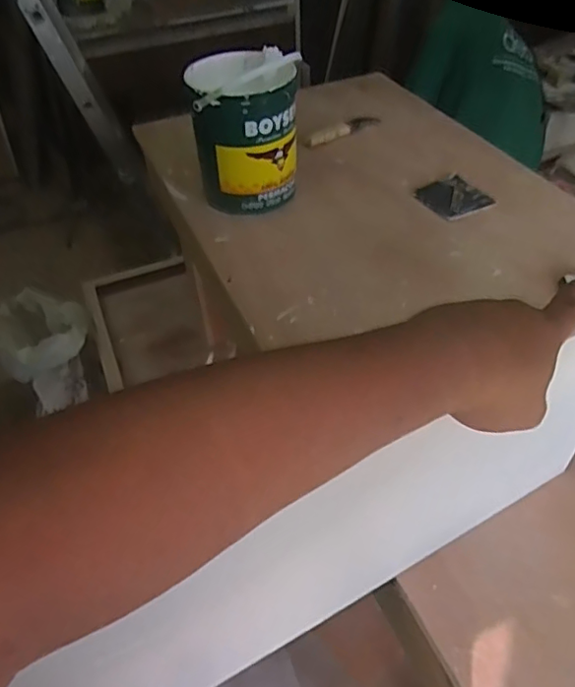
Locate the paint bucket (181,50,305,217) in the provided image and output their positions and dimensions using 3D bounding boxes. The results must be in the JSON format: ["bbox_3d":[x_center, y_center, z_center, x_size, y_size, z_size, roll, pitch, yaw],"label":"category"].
[{"bbox_3d":[-0.065,-0.343,0.912,0.154,0.221,0.164,-1,46,1],"label":"paint bucket"}]

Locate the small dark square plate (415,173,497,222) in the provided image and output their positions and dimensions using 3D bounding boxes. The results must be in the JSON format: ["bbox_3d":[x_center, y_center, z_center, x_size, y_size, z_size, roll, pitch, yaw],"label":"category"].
[{"bbox_3d":[0.281,-0.248,0.952,0.104,0.007,0.104,-25,50,-20],"label":"small dark square plate"}]

